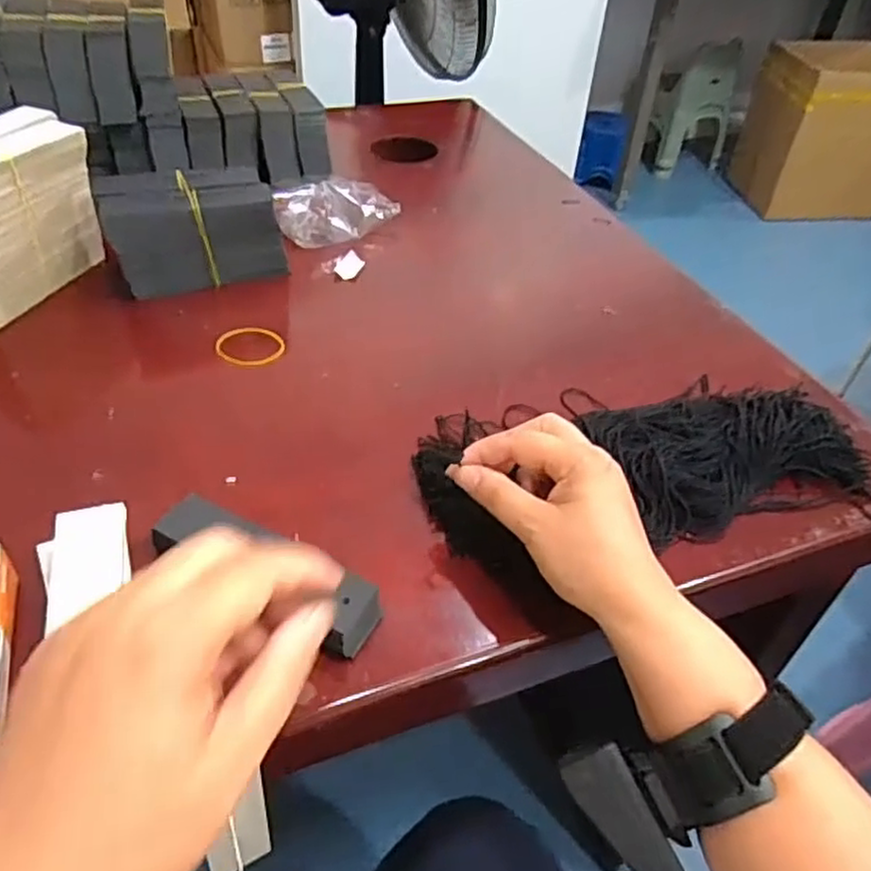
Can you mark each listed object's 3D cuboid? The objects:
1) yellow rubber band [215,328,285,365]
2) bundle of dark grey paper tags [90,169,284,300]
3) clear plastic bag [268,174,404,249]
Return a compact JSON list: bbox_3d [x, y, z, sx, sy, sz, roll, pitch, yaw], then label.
[{"bbox_3d":[-0.141,-0.067,0.543,0.052,0.004,0.042,20,52,14],"label":"yellow rubber band"},{"bbox_3d":[-0.194,-0.166,0.578,0.131,0.078,0.053,-16,46,-20],"label":"bundle of dark grey paper tags"},{"bbox_3d":[-0.091,-0.211,0.674,0.110,0.038,0.059,-19,48,-23],"label":"clear plastic bag"}]

